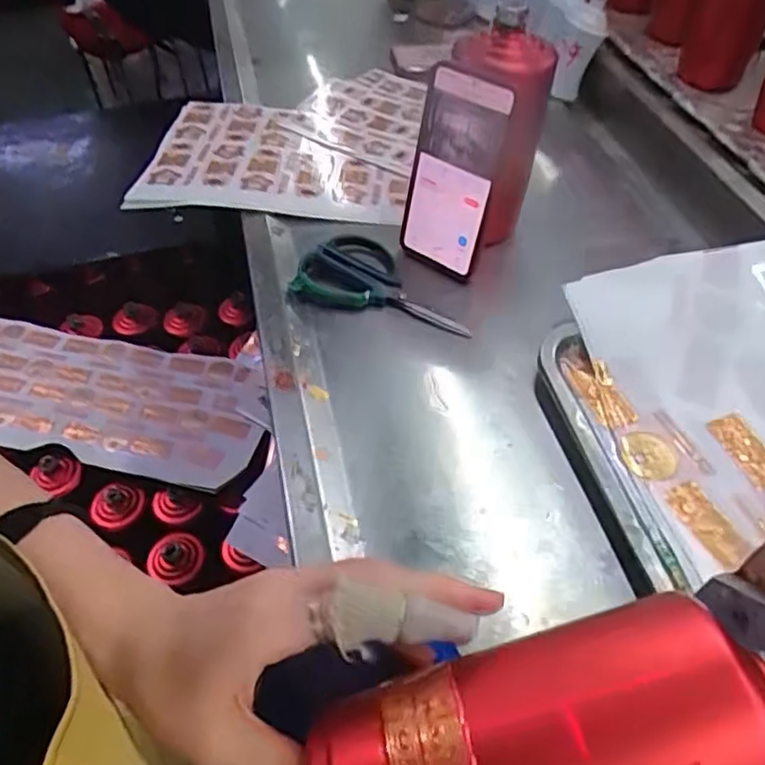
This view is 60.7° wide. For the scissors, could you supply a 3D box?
[{"bbox_3d":[0.004,-0.091,0.576,0.156,0.017,0.089,12,51,12],"label":"scissors"}]

